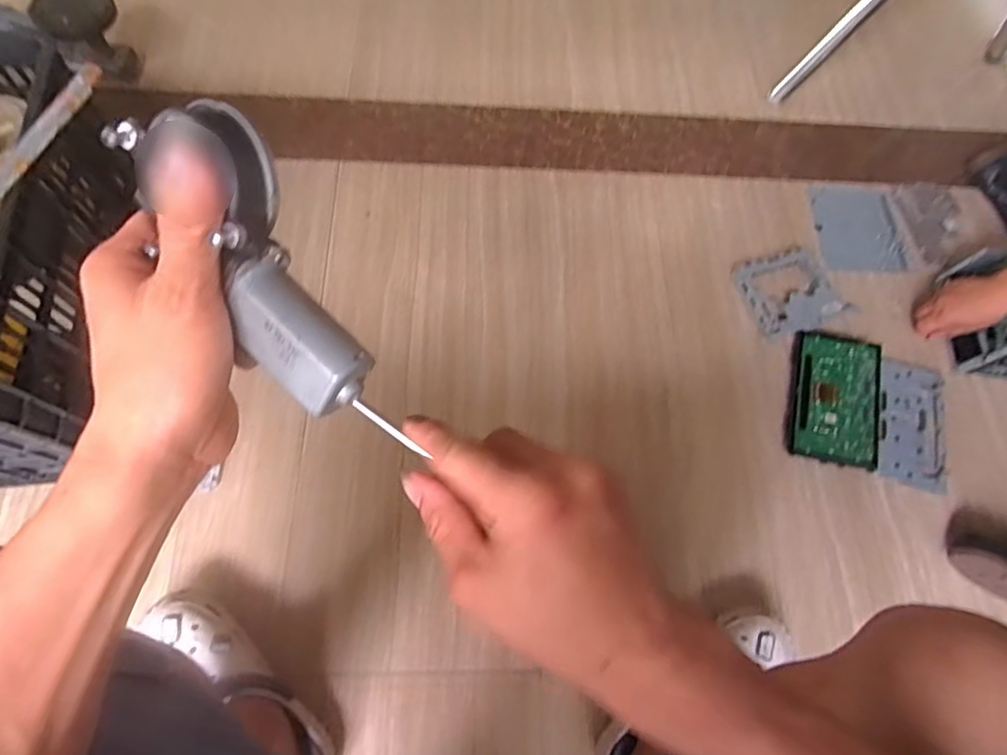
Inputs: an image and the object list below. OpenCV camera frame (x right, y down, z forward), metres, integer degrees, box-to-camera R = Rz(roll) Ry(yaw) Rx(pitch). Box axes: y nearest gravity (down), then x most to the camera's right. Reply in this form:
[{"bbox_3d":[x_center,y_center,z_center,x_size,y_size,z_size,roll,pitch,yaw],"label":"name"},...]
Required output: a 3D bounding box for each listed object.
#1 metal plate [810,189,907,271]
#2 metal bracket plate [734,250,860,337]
[{"bbox_3d":[0.605,-0.255,0.939,0.127,0.013,0.169,2,68,-1],"label":"metal plate"},{"bbox_3d":[0.458,-0.138,0.882,0.145,0.033,0.141,-15,70,-8],"label":"metal bracket plate"}]

